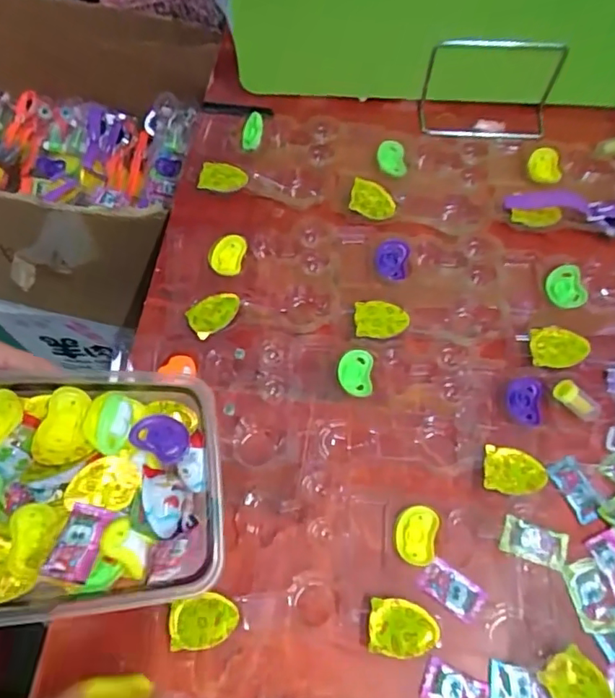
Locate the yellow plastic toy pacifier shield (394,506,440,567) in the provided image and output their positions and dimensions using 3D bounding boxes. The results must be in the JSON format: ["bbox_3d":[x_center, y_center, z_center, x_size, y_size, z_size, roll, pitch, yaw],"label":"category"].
[{"bbox_3d":[0.091,0.155,0.447,0.034,0.010,0.046,8,65,3],"label":"yellow plastic toy pacifier shield"}]

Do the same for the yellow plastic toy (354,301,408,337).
[{"bbox_3d":[0.072,-0.027,0.523,0.051,0.011,0.035,3,65,1],"label":"yellow plastic toy"}]

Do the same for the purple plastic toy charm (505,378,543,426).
[{"bbox_3d":[0.201,0.048,0.495,0.031,0.010,0.042,11,66,5],"label":"purple plastic toy charm"}]

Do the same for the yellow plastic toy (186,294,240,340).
[{"bbox_3d":[-0.090,-0.035,0.523,0.052,0.012,0.036,-31,69,-14],"label":"yellow plastic toy"}]

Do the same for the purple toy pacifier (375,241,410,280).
[{"bbox_3d":[0.087,-0.094,0.556,0.033,0.012,0.042,13,66,5],"label":"purple toy pacifier"}]

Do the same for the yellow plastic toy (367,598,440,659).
[{"bbox_3d":[0.073,0.216,0.415,0.051,0.019,0.039,3,65,1],"label":"yellow plastic toy"}]

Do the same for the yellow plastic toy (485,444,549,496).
[{"bbox_3d":[0.178,0.106,0.463,0.052,0.010,0.038,11,66,4],"label":"yellow plastic toy"}]

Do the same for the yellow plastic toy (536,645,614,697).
[{"bbox_3d":[0.201,0.252,0.396,0.039,0.026,0.051,-33,70,-14],"label":"yellow plastic toy"}]

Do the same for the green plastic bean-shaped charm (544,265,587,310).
[{"bbox_3d":[0.261,-0.062,0.540,0.034,0.007,0.045,-22,75,16],"label":"green plastic bean-shaped charm"}]

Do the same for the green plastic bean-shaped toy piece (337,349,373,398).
[{"bbox_3d":[0.045,0.023,0.507,0.032,0.013,0.044,5,65,2],"label":"green plastic bean-shaped toy piece"}]

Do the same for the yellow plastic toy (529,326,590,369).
[{"bbox_3d":[0.241,-0.002,0.512,0.053,0.009,0.041,3,65,1],"label":"yellow plastic toy"}]

